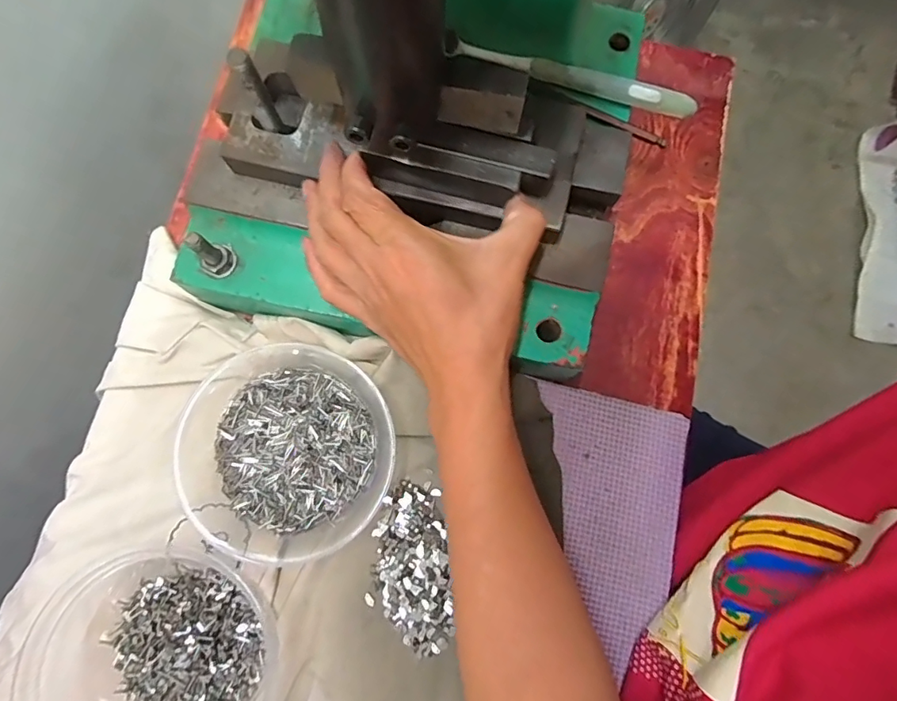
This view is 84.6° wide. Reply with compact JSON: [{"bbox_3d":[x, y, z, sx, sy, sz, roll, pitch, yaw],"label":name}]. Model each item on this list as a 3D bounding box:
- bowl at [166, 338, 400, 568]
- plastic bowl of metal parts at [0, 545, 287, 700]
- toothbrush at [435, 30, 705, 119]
[{"bbox_3d":[-0.098,0.060,0.303,0.123,0.046,0.121,0,78,-2],"label":"bowl"},{"bbox_3d":[-0.177,0.177,0.275,0.158,0.046,0.139,19,78,2],"label":"plastic bowl of metal parts"},{"bbox_3d":[0.079,-0.179,0.321,0.166,0.011,0.013,16,78,2],"label":"toothbrush"}]

